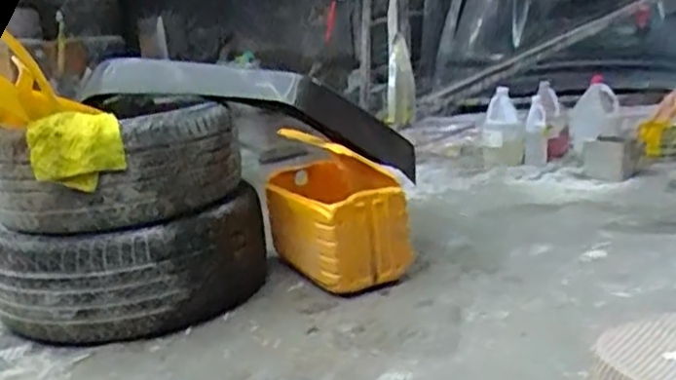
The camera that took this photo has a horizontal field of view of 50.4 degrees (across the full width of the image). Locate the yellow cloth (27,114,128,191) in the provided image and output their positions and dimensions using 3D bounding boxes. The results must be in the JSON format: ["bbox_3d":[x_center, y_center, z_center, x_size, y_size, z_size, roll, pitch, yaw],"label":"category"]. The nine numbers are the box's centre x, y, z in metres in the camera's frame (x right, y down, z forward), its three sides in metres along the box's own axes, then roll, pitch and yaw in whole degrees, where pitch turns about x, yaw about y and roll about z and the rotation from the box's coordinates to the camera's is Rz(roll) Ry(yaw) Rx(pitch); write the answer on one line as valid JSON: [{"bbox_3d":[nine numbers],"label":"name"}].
[{"bbox_3d":[-0.563,-0.077,1.556,0.189,0.162,0.064,-10,16,-17],"label":"yellow cloth"}]

